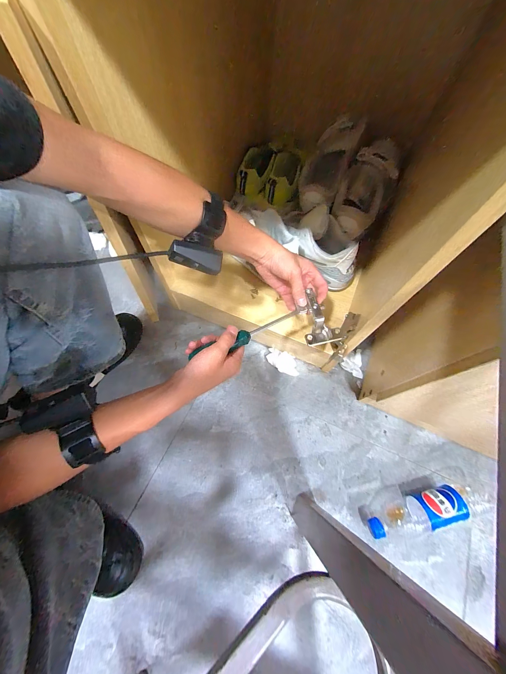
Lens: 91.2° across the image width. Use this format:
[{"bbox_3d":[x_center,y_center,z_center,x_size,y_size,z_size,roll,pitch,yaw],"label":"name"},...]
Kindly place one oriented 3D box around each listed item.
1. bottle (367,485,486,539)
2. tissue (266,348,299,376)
[{"bbox_3d":[0.324,0.312,0.450,0.210,0.058,0.061,-10,67,-6],"label":"bottle"},{"bbox_3d":[0.071,0.059,0.590,0.083,0.016,0.045,24,68,8],"label":"tissue"}]

